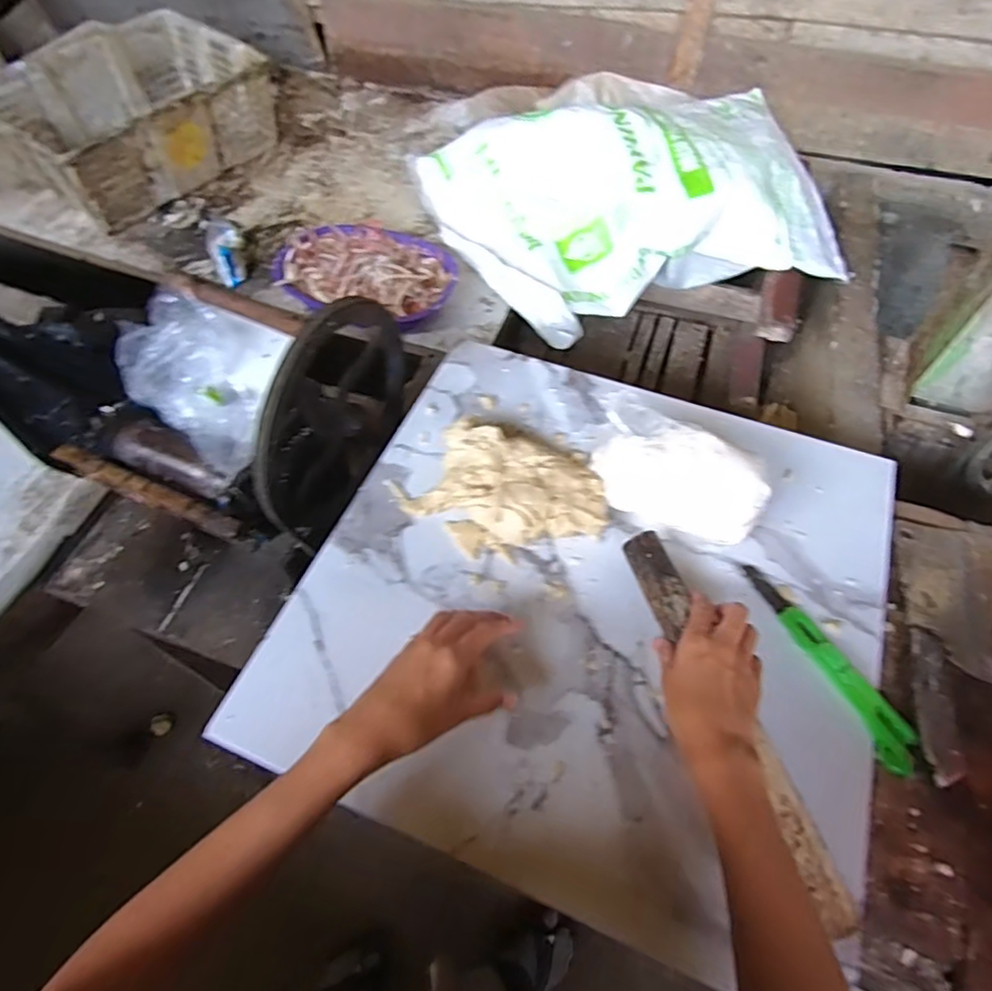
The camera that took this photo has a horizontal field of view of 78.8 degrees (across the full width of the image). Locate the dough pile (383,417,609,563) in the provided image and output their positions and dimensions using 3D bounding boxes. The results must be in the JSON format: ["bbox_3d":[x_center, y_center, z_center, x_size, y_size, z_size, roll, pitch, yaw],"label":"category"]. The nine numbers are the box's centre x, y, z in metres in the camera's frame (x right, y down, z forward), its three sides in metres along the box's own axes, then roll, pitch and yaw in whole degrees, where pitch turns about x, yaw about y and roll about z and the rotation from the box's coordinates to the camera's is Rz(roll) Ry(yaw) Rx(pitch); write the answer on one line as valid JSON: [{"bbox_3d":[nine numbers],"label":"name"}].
[{"bbox_3d":[0.011,-0.011,0.584,0.188,0.054,0.142,34,63,17],"label":"dough pile"}]

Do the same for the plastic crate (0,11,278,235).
[{"bbox_3d":[-0.714,-0.754,1.206,0.335,0.157,0.460,34,63,17],"label":"plastic crate"}]

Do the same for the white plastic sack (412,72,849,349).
[{"bbox_3d":[0.240,-0.501,1.048,0.657,0.220,0.425,-17,61,-12],"label":"white plastic sack"}]

